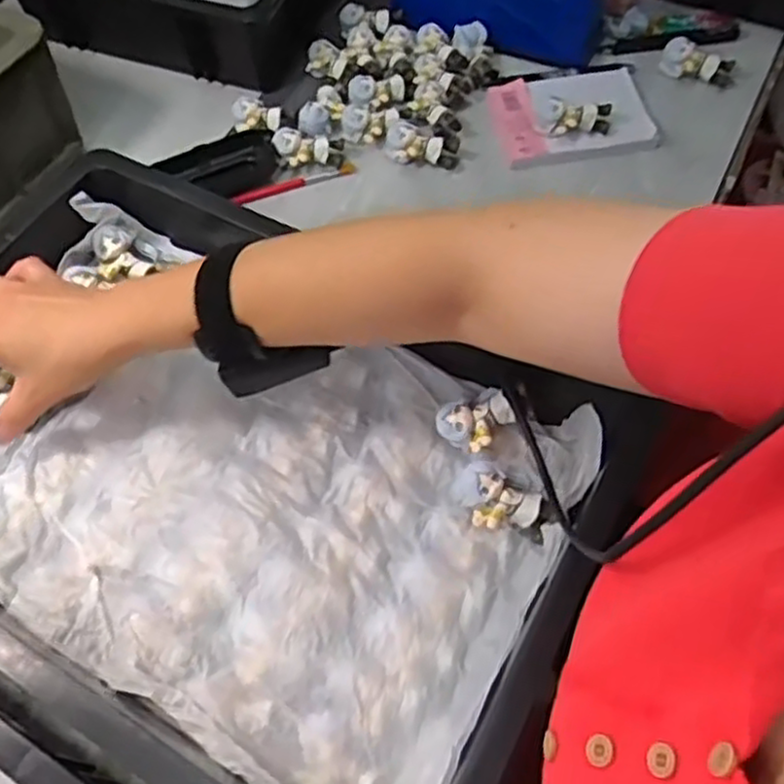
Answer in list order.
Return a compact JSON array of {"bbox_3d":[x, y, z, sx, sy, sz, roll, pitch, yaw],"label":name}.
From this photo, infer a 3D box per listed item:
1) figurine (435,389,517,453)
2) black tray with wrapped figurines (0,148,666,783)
[{"bbox_3d":[0.053,0.018,0.467,0.042,0.033,0.036,-24,62,-11],"label":"figurine"},{"bbox_3d":[-0.111,0.052,0.446,0.437,0.061,0.305,26,64,16],"label":"black tray with wrapped figurines"}]

